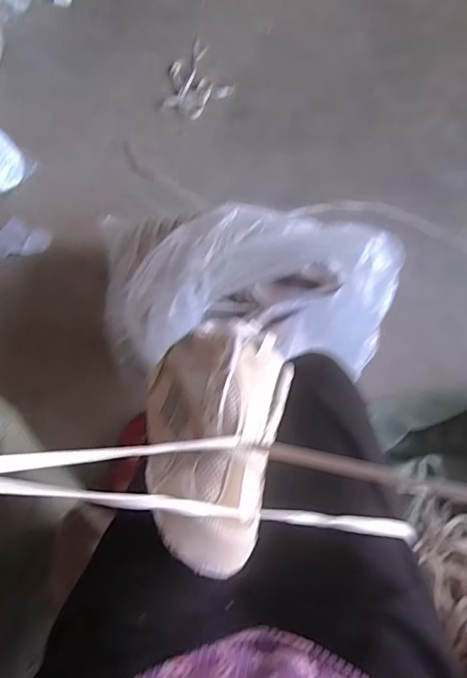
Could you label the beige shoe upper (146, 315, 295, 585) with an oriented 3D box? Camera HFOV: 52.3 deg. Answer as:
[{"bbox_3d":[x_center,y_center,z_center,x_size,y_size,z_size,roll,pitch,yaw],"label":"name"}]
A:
[{"bbox_3d":[-0.015,0.071,0.411,0.120,0.055,0.236,6,51,0],"label":"beige shoe upper"}]

